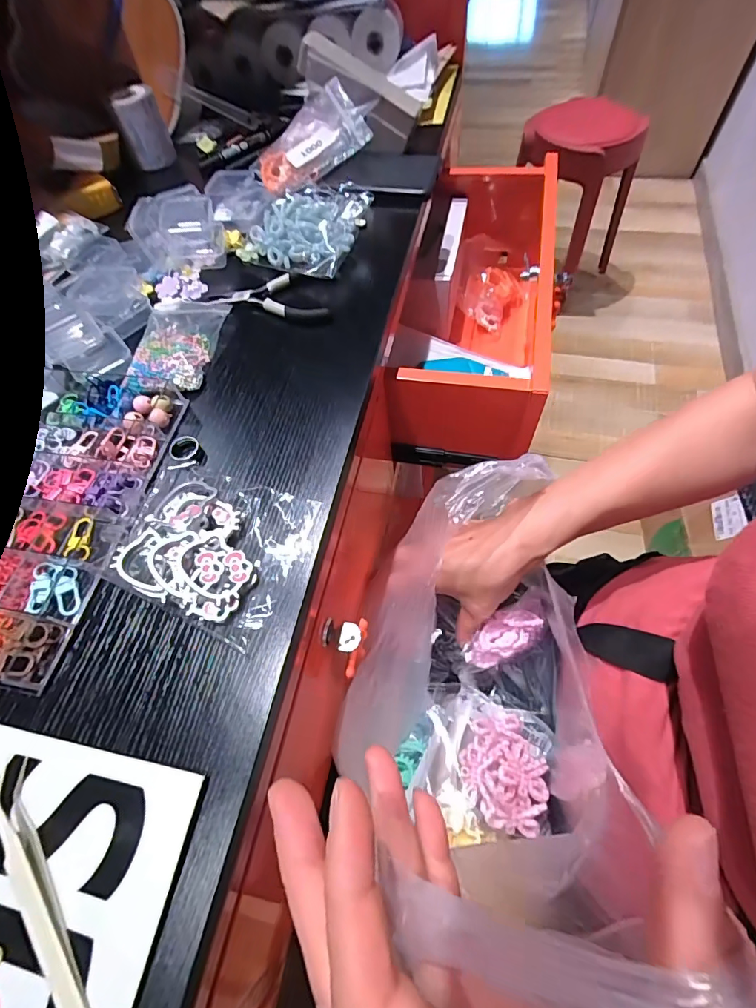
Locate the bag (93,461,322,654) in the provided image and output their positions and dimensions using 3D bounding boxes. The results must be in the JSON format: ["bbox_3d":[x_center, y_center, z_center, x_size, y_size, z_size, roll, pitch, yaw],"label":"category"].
[{"bbox_3d":[-0.101,0.019,0.267,0.105,0.022,0.094,20,64,15],"label":"bag"}]

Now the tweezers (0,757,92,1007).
[{"bbox_3d":[-0.146,0.172,0.190,0.016,0.007,0.117,-35,64,-14],"label":"tweezers"}]

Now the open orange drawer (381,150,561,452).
[{"bbox_3d":[0.115,-0.242,0.541,0.167,0.133,0.394,10,62,10],"label":"open orange drawer"}]

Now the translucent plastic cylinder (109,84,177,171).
[{"bbox_3d":[-0.270,-0.435,0.511,0.048,0.063,0.048,-17,63,-7],"label":"translucent plastic cylinder"}]

